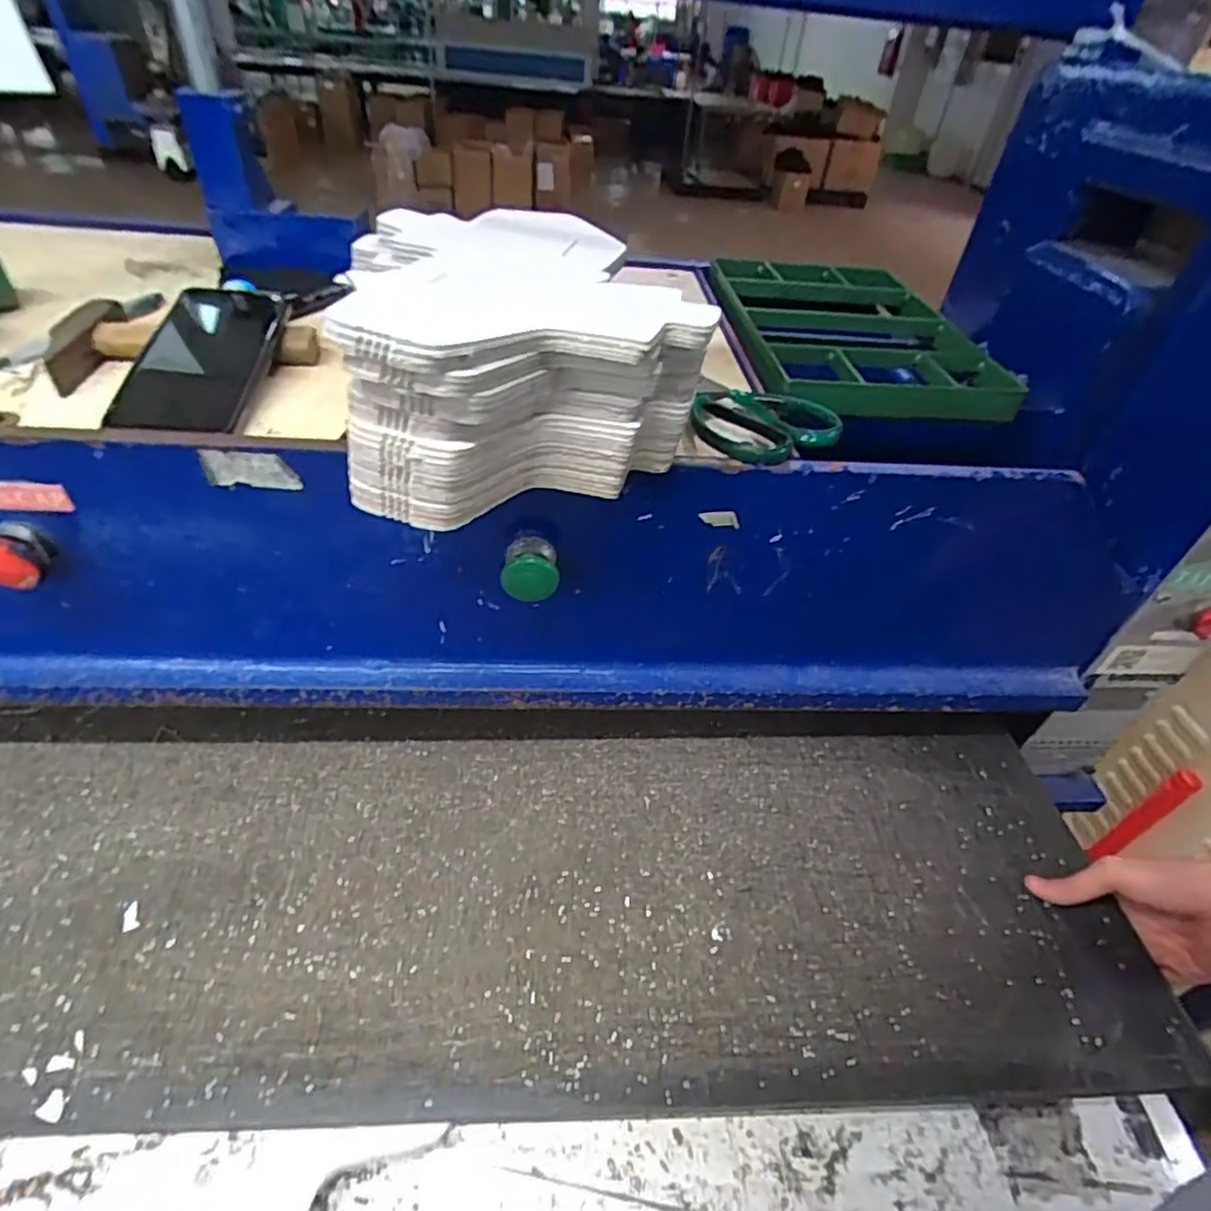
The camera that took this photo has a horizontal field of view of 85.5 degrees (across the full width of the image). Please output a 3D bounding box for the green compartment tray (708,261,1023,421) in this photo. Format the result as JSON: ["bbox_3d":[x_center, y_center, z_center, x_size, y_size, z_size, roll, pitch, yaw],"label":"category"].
[{"bbox_3d":[0.230,-0.253,0.604,0.233,0.046,0.269,-2,44,-8],"label":"green compartment tray"}]

